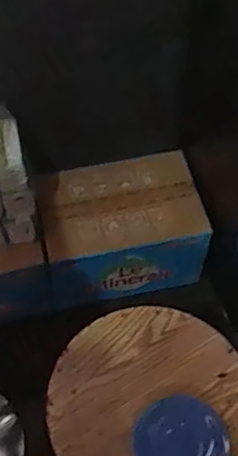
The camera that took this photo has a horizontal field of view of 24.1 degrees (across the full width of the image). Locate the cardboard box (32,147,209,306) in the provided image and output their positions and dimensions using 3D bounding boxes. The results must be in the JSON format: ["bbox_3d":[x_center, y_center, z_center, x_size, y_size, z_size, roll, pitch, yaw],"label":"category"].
[{"bbox_3d":[0.001,0.001,1.514,0.398,0.269,0.284,-8,54,-7],"label":"cardboard box"}]

